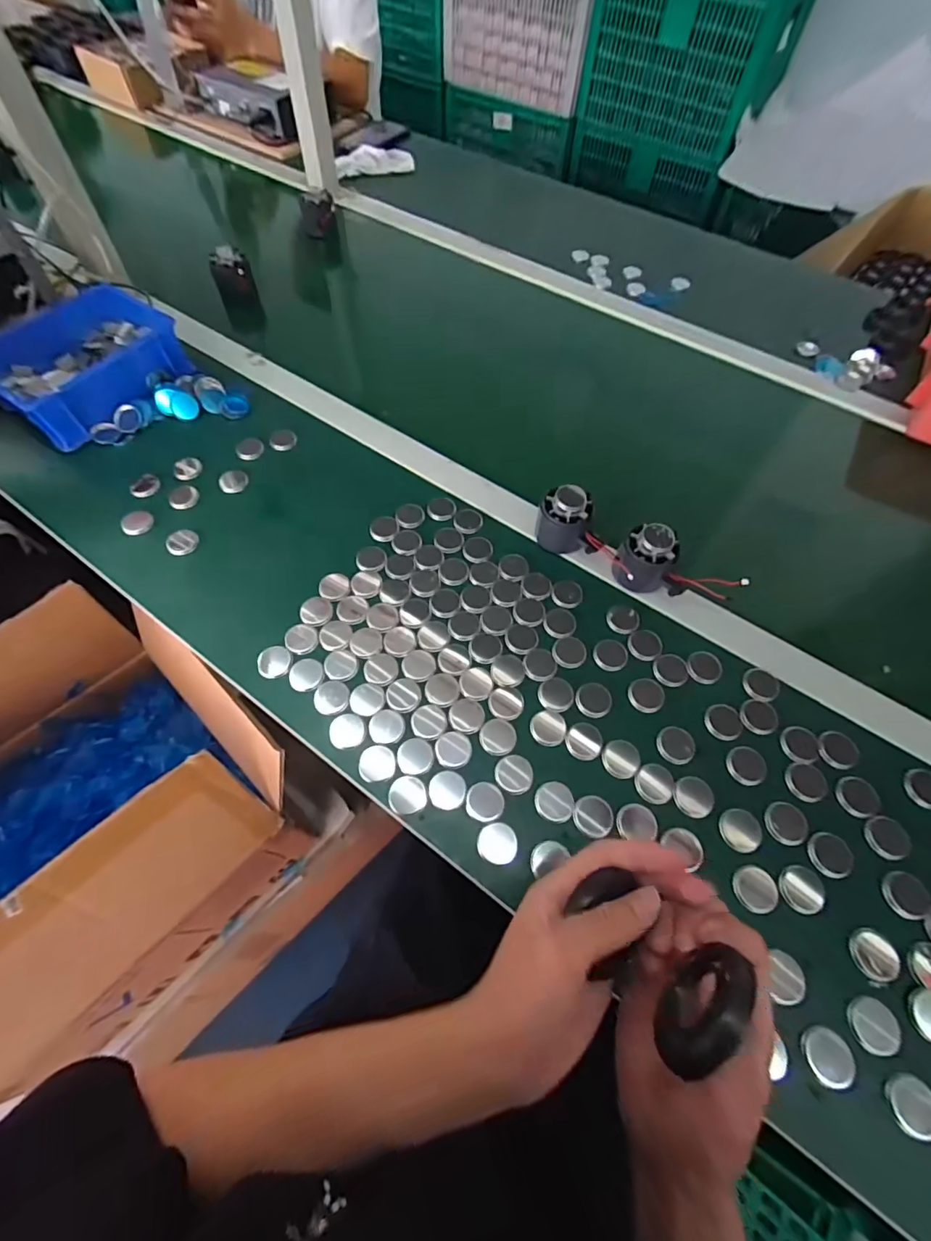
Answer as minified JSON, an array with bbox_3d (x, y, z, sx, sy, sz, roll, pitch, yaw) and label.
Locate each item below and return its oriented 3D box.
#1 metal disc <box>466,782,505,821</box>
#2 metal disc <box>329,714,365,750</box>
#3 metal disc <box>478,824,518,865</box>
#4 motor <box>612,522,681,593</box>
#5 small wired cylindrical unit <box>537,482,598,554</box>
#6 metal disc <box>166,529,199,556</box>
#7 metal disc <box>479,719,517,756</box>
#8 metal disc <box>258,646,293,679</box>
[{"bbox_3d":[0.016,0.145,0.394,0.029,0.004,0.029,1,61,-1],"label":"metal disc"},{"bbox_3d":[-0.101,0.094,0.420,0.029,0.004,0.029,1,61,-1],"label":"metal disc"},{"bbox_3d":[0.025,0.172,0.381,0.030,0.004,0.028,1,61,-1],"label":"metal disc"},{"bbox_3d":[0.170,-0.054,0.475,0.049,0.065,0.049,29,64,14],"label":"motor"},{"bbox_3d":[0.103,-0.099,0.500,0.061,0.063,0.053,5,61,2],"label":"small wired cylindrical unit"},{"bbox_3d":[-0.296,-0.082,0.514,0.031,0.004,0.032,1,61,-1],"label":"metal disc"},{"bbox_3d":[0.028,0.098,0.419,0.030,0.004,0.028,1,61,-1],"label":"metal disc"},{"bbox_3d":[-0.174,0.038,0.450,0.031,0.006,0.029,1,61,-1],"label":"metal disc"}]

